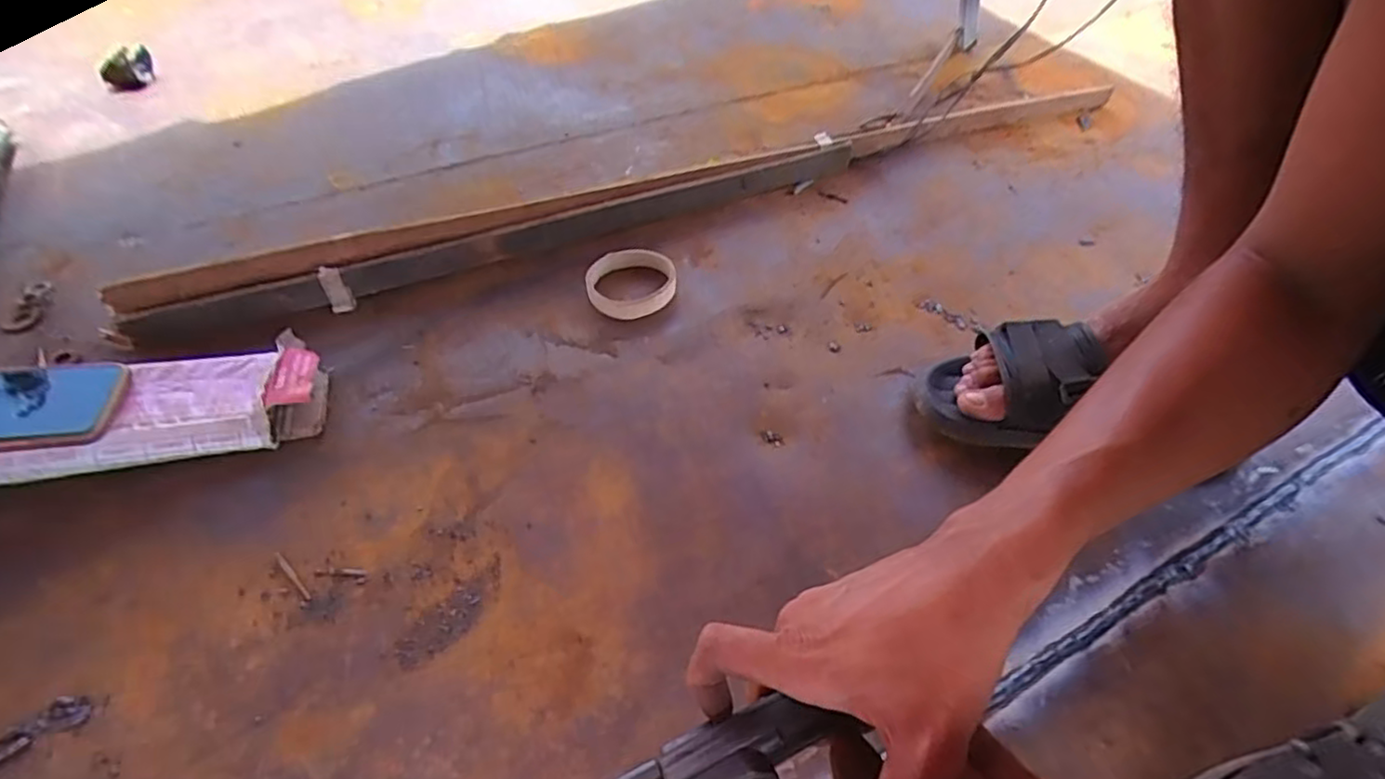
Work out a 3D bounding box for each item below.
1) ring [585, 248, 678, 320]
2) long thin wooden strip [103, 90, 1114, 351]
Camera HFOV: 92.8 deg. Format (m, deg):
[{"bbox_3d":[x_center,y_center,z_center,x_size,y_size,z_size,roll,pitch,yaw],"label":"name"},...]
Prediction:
[{"bbox_3d":[-0.058,-0.106,0.649,0.088,0.017,0.077,-21,52,-21],"label":"ring"},{"bbox_3d":[0.038,-0.247,0.745,1.165,0.051,0.038,-21,53,-21],"label":"long thin wooden strip"}]

